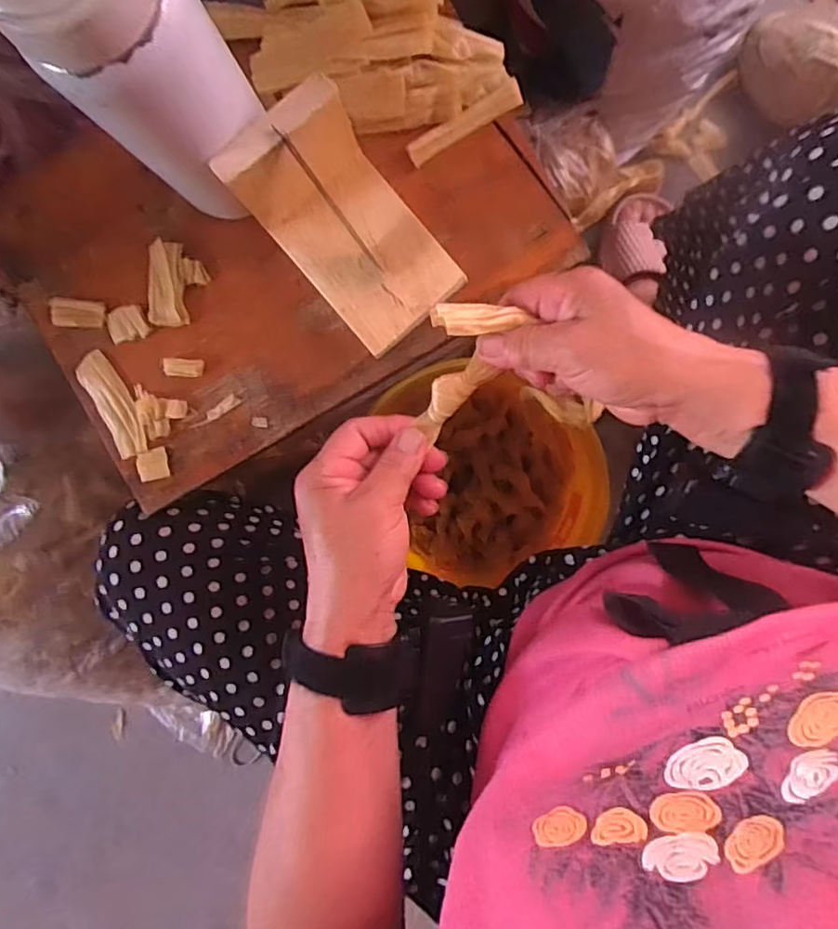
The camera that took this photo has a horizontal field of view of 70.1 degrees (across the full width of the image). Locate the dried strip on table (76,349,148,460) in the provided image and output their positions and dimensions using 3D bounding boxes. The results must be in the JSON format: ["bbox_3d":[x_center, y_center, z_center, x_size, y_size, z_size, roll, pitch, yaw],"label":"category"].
[{"bbox_3d":[-0.206,-0.041,0.405,0.026,0.008,0.076,-29,90,5],"label":"dried strip on table"}]

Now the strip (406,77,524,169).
[{"bbox_3d":[0.028,-0.214,0.376,0.077,0.007,0.015,-29,90,5],"label":"strip"}]

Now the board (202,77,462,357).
[{"bbox_3d":[-0.041,-0.138,0.348,0.079,0.071,0.128,-38,90,5],"label":"board"}]

